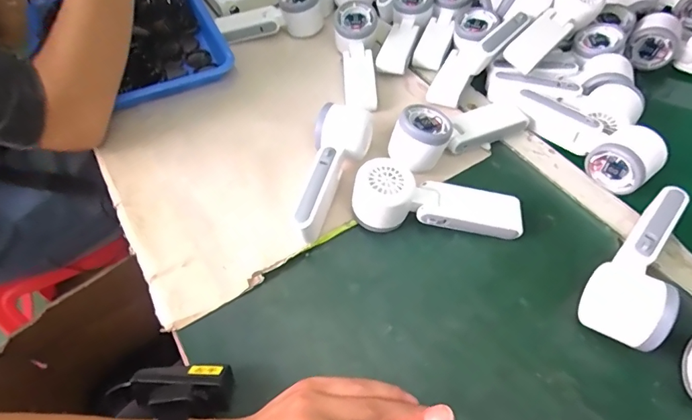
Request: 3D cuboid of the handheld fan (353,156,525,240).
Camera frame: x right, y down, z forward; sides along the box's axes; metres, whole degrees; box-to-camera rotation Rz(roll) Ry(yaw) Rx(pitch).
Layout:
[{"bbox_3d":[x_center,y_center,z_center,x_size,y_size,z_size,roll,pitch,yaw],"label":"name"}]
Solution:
[{"bbox_3d":[0.090,-0.003,0.439,0.168,0.051,0.061,10,54,-6],"label":"handheld fan"}]

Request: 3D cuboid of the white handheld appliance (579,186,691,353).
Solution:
[{"bbox_3d":[0.262,0.044,0.382,0.058,0.053,0.166,32,59,23],"label":"white handheld appliance"}]

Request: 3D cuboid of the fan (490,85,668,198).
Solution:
[{"bbox_3d":[0.254,-0.101,0.495,0.059,0.044,0.201,-30,58,-20],"label":"fan"}]

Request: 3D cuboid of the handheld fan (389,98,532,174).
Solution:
[{"bbox_3d":[0.123,-0.093,0.486,0.168,0.057,0.051,-23,55,-16],"label":"handheld fan"}]

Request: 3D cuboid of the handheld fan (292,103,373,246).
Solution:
[{"bbox_3d":[-0.011,-0.039,0.454,0.057,0.055,0.156,6,53,6],"label":"handheld fan"}]

